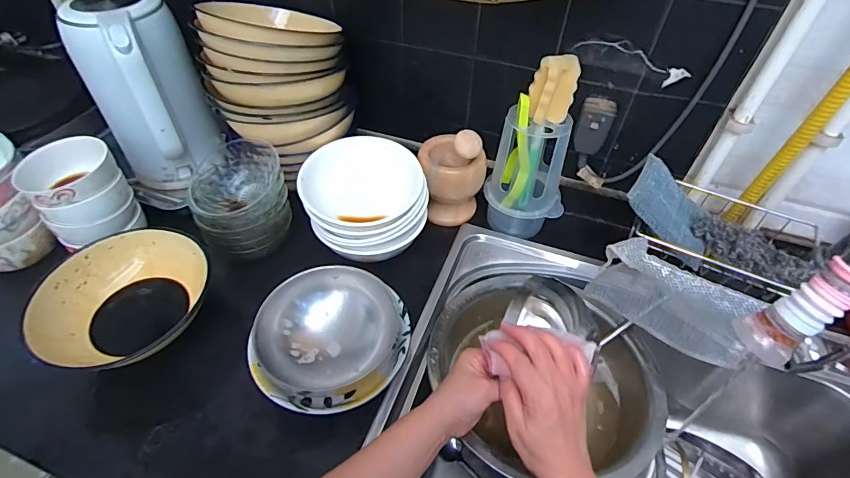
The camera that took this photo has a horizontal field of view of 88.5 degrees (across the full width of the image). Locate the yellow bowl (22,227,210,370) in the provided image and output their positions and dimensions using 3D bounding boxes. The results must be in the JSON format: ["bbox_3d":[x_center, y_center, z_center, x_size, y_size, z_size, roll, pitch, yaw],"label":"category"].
[{"bbox_3d":[-0.354,0.085,0.545,0.187,0.110,0.179,1,48,-1],"label":"yellow bowl"}]

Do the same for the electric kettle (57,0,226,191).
[{"bbox_3d":[-0.397,-0.199,0.651,0.147,0.257,0.175,-30,55,-26],"label":"electric kettle"}]

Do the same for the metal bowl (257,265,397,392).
[{"bbox_3d":[-0.107,0.106,0.504,0.142,0.061,0.140,1,48,-1],"label":"metal bowl"}]

